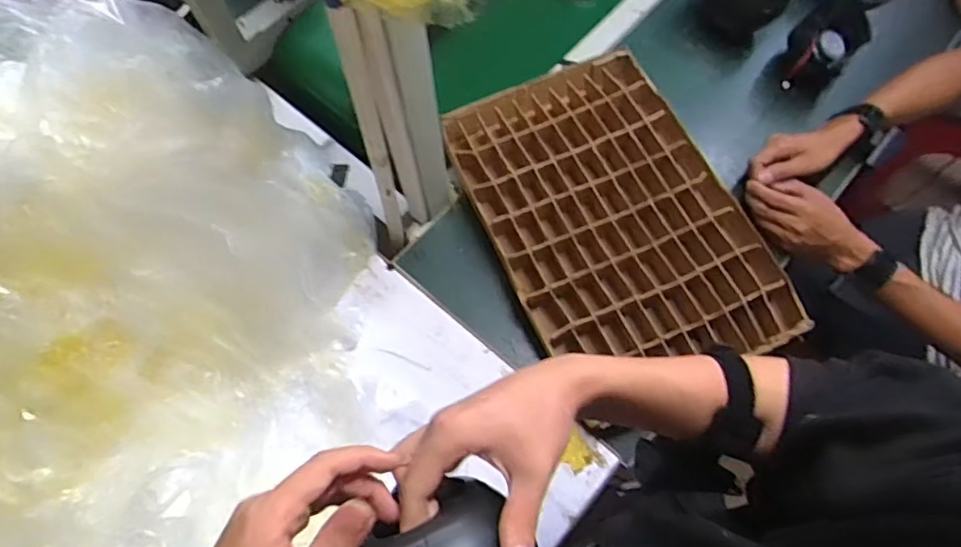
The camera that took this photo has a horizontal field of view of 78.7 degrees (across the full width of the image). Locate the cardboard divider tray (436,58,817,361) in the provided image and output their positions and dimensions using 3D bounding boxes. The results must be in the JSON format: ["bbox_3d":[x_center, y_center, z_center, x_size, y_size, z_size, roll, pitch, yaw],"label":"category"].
[{"bbox_3d":[0.167,-0.074,0.779,0.300,0.061,0.451,-24,70,-8],"label":"cardboard divider tray"}]

